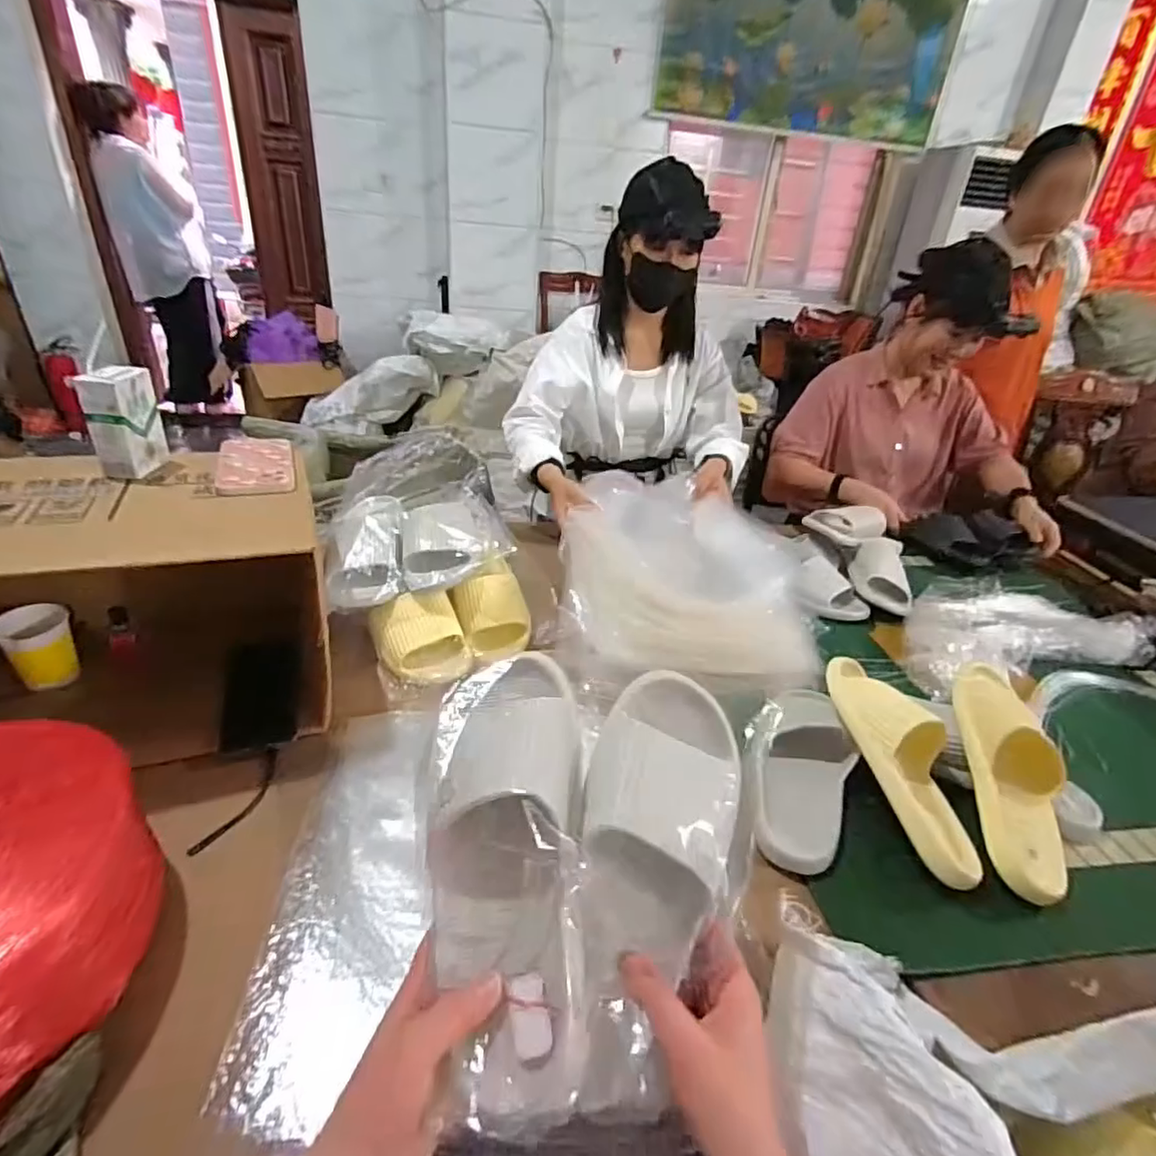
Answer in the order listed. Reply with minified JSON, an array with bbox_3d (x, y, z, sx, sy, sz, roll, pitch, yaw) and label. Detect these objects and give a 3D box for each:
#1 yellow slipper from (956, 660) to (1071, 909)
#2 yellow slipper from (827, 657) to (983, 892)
[{"bbox_3d":[0.485,0.206,0.666,0.082,0.069,0.269,8,55,4],"label":"yellow slipper"},{"bbox_3d":[0.367,0.198,0.675,0.104,0.065,0.261,-4,55,-15],"label":"yellow slipper"}]

